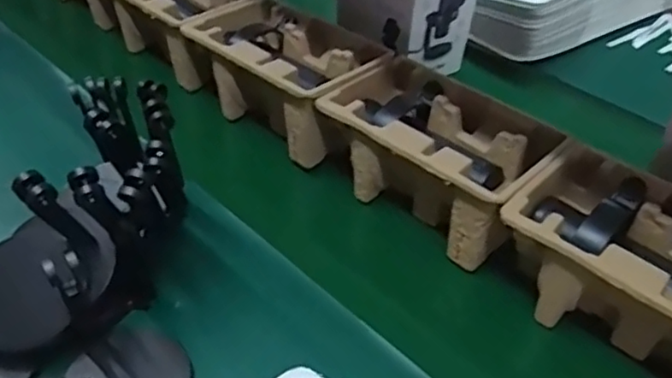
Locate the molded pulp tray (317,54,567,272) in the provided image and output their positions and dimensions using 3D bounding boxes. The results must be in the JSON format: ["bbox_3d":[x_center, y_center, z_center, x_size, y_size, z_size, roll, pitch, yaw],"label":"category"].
[{"bbox_3d":[0.104,-0.033,0.643,0.145,0.099,0.225,-30,51,-33],"label":"molded pulp tray"}]

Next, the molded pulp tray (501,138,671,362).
[{"bbox_3d":[0.263,0.076,0.529,0.227,0.099,0.146,31,47,28],"label":"molded pulp tray"}]

